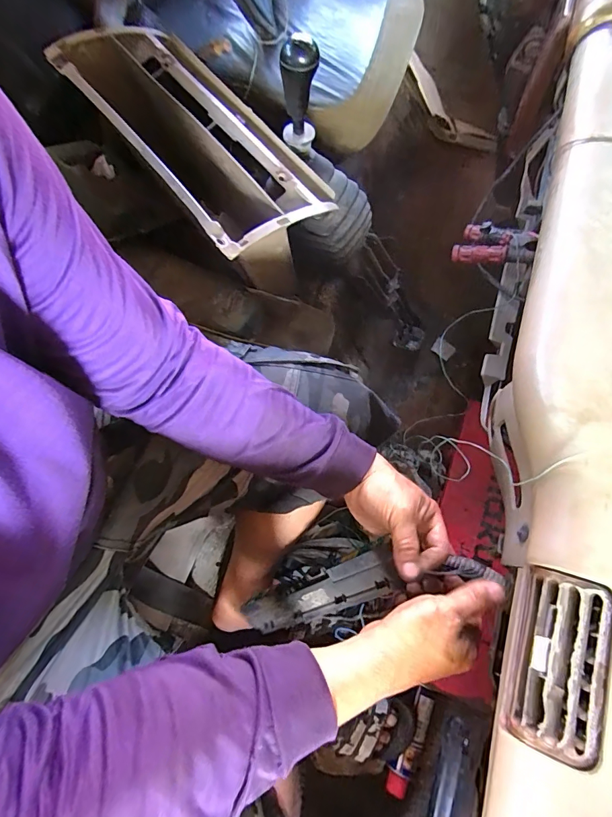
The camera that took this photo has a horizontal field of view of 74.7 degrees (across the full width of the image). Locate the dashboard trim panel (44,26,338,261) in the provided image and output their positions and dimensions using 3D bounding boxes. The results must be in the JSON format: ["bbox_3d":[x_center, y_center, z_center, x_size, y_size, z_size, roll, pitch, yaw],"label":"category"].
[{"bbox_3d":[-0.148,-0.371,0.562,0.188,0.114,0.383,-40,75,-11],"label":"dashboard trim panel"}]

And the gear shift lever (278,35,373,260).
[{"bbox_3d":[0.034,-0.342,0.575,0.137,0.261,0.118,9,72,4],"label":"gear shift lever"}]

